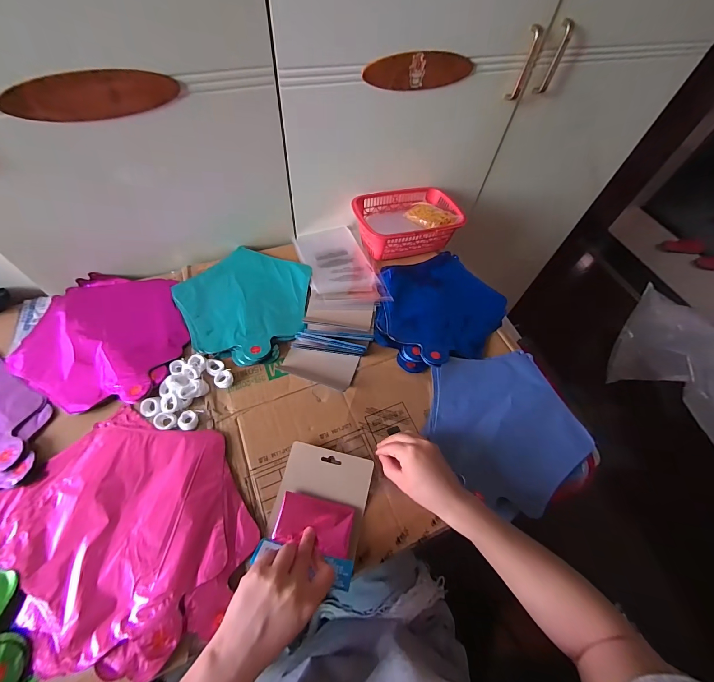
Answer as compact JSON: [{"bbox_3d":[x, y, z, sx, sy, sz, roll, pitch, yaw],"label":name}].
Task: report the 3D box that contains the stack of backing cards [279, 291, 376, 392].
[{"bbox_3d":[-0.037,-0.017,0.538,0.119,0.031,0.188,14,57,4],"label":"stack of backing cards"}]

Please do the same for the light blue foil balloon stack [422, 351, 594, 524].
[{"bbox_3d":[0.222,0.112,0.482,0.221,0.016,0.218,-32,65,-23],"label":"light blue foil balloon stack"}]

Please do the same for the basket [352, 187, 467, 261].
[{"bbox_3d":[0.098,-0.248,0.672,0.207,0.073,0.141,-17,60,-16],"label":"basket"}]

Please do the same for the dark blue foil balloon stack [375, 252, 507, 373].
[{"bbox_3d":[0.147,-0.066,0.584,0.241,0.025,0.228,-10,58,-11],"label":"dark blue foil balloon stack"}]

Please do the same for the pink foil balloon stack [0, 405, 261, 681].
[{"bbox_3d":[-0.263,0.215,0.378,0.231,0.012,0.273,-34,66,-24],"label":"pink foil balloon stack"}]

